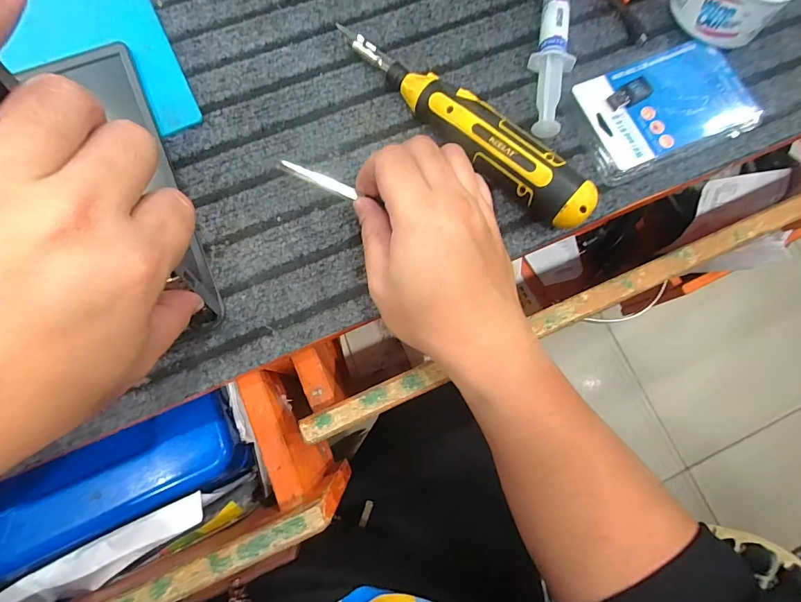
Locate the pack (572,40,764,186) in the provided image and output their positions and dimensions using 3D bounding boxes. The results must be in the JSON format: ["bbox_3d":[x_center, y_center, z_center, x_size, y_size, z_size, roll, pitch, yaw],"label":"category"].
[{"bbox_3d":[0.204,-0.151,0.325,0.134,0.019,0.084,-22,79,-8],"label":"pack"}]

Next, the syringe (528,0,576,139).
[{"bbox_3d":[0.121,-0.201,0.332,0.030,0.021,0.159,12,76,0],"label":"syringe"}]

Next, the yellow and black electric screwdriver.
[{"bbox_3d":[0.043,-0.131,0.302,0.219,0.044,0.033,44,78,7],"label":"yellow and black electric screwdriver"}]

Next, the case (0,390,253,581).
[{"bbox_3d":[-0.217,0.138,0.310,0.190,0.033,0.064,-24,79,-8],"label":"case"}]

